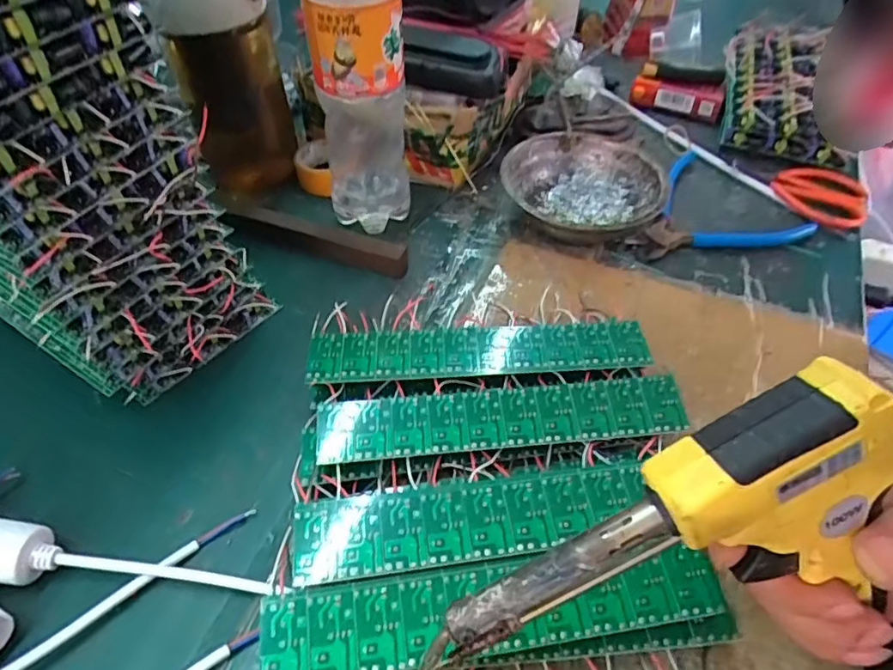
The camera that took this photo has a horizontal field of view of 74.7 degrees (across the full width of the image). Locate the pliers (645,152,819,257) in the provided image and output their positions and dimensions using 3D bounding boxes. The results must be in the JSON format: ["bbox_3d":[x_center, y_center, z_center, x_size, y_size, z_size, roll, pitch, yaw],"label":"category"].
[{"bbox_3d":[0.217,-0.123,0.491,0.133,0.026,0.131,-5,49,-5],"label":"pliers"}]

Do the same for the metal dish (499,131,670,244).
[{"bbox_3d":[0.109,-0.115,0.473,0.130,0.038,0.122,-18,52,-16],"label":"metal dish"}]

